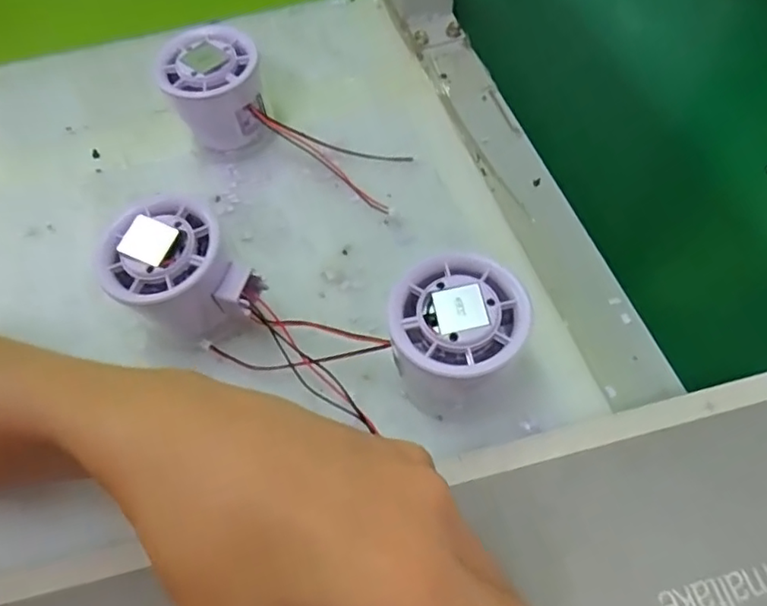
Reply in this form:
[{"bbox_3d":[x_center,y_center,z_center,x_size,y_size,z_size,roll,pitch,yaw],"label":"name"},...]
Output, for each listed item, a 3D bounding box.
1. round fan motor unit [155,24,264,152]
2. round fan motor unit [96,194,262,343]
[{"bbox_3d":[-0.096,-0.119,0.355,0.052,0.057,0.054,-1,59,2],"label":"round fan motor unit"},{"bbox_3d":[-0.095,-0.009,0.289,0.057,0.057,0.065,-38,64,-18],"label":"round fan motor unit"}]

